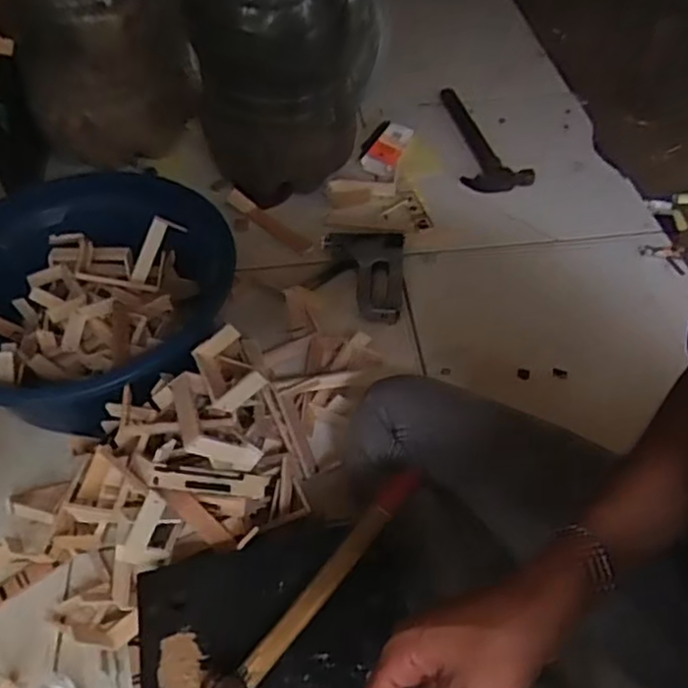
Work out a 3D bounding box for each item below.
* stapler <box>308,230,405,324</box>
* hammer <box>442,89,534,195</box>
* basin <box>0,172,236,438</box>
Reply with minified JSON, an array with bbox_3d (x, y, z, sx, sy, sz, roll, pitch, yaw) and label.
[{"bbox_3d":[0.020,-0.104,0.955,0.123,0.033,0.188,3,49,5],"label":"stapler"},{"bbox_3d":[0.220,-0.351,1.167,0.105,0.028,0.262,-18,64,-13],"label":"hammer"},{"bbox_3d":[-0.311,-0.047,0.819,0.320,0.139,0.346,-1,49,1],"label":"basin"}]

